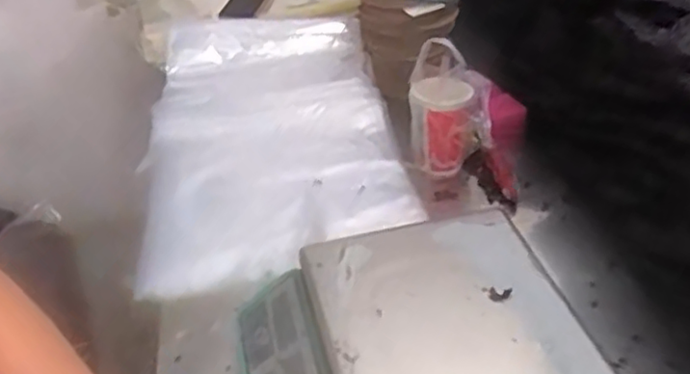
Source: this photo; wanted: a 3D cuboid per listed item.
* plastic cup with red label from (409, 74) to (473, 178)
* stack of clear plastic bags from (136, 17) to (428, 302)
[{"bbox_3d":[0.138,-0.091,0.950,0.092,0.124,0.096,-3,37,2],"label":"plastic cup with red label"},{"bbox_3d":[-0.129,-0.107,1.087,0.378,0.053,0.705,-8,37,-4],"label":"stack of clear plastic bags"}]

